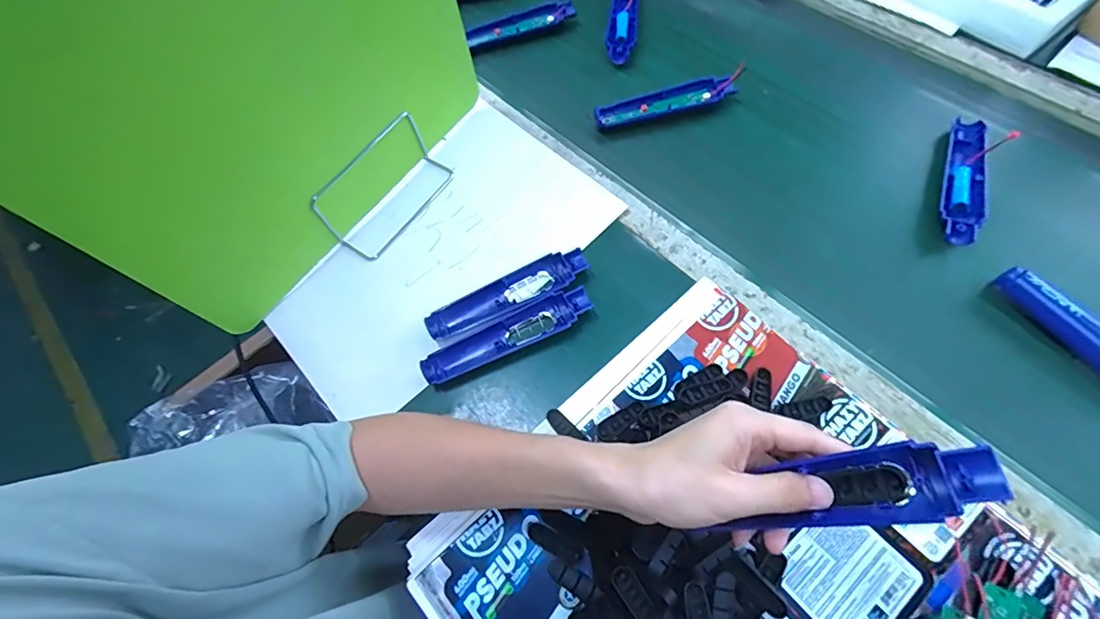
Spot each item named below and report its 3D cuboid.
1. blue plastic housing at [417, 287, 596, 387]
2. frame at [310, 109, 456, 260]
[{"bbox_3d":[-0.041,0.026,0.468,0.172,0.022,0.037,-26,67,-6],"label":"blue plastic housing"},{"bbox_3d":[-0.179,-0.139,0.528,0.057,0.085,0.153,33,69,19],"label":"frame"}]

